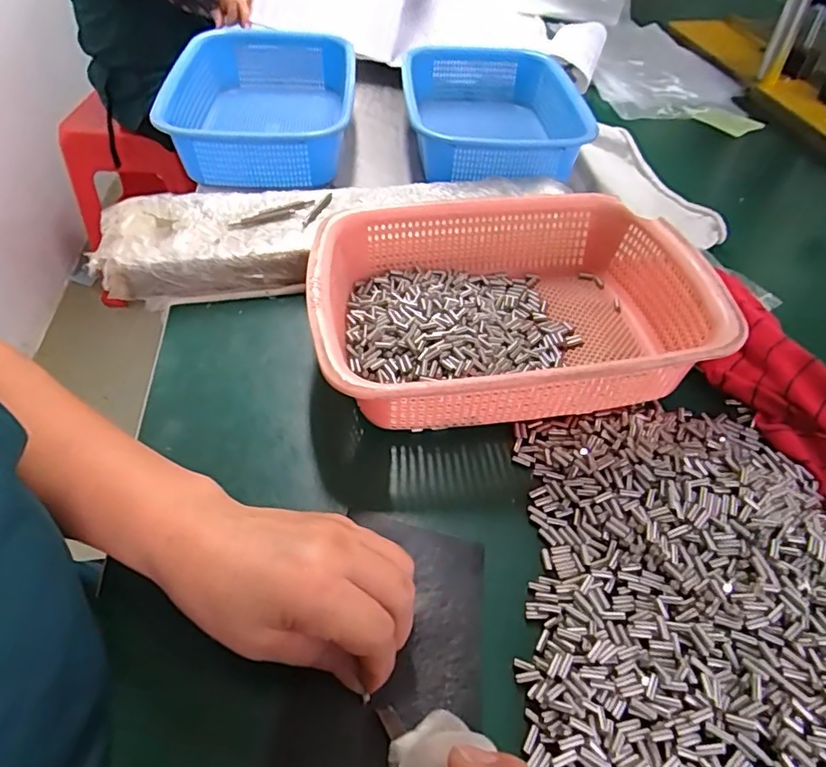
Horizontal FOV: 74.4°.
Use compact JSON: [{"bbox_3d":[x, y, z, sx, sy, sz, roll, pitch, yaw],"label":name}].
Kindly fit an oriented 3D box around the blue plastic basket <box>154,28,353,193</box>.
[{"bbox_3d":[-0.175,-0.342,0.667,0.190,0.086,0.289,-1,49,-3],"label":"blue plastic basket"}]

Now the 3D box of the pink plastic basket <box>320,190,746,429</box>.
[{"bbox_3d":[0.072,-0.058,0.435,0.295,0.087,0.217,-5,49,-5],"label":"pink plastic basket"}]

